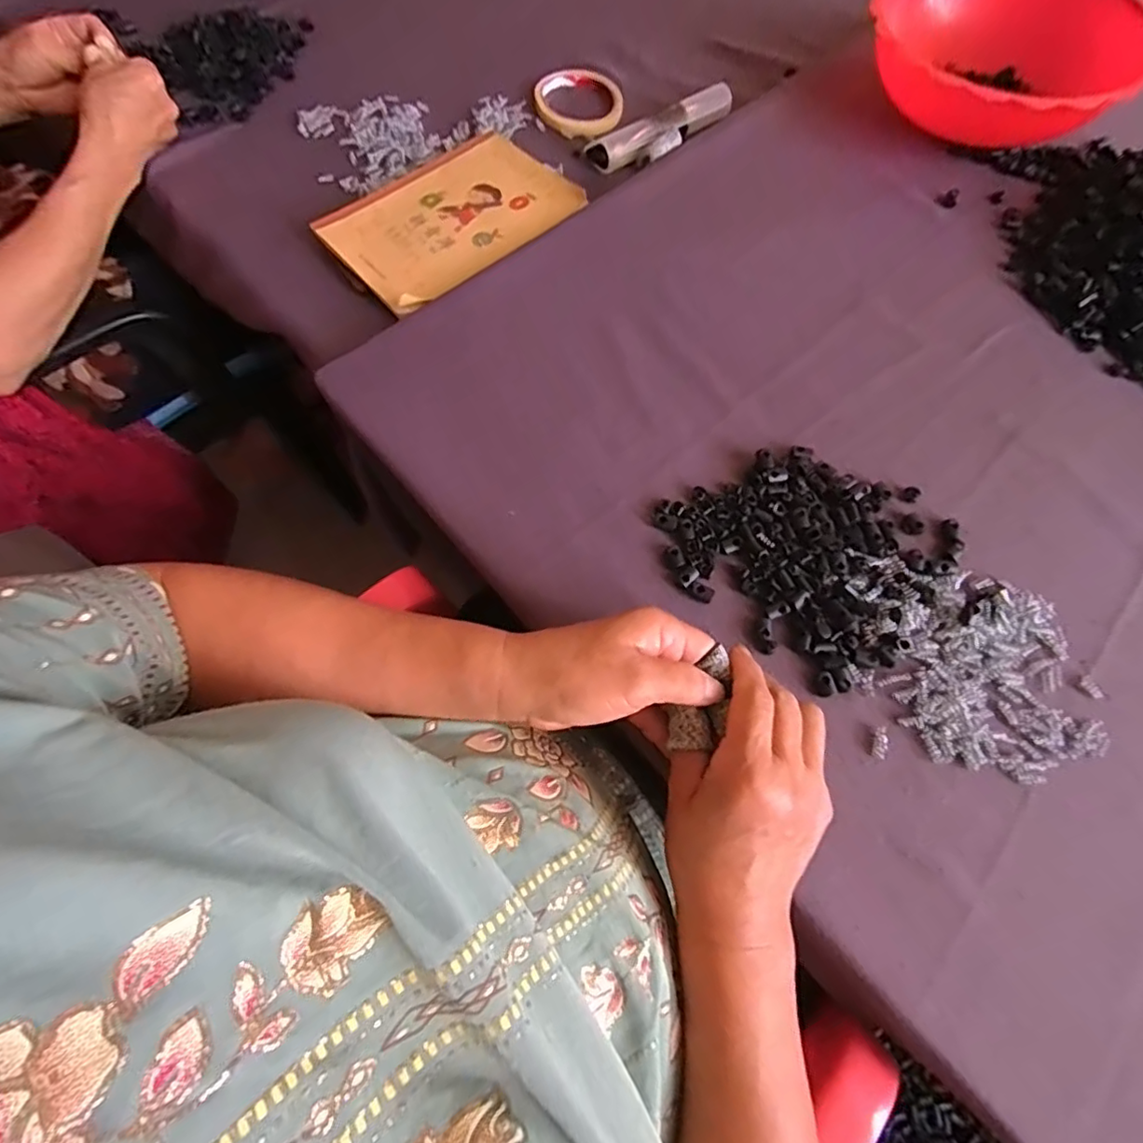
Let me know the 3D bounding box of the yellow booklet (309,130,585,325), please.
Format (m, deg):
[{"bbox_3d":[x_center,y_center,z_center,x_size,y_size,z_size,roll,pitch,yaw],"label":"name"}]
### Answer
[{"bbox_3d":[-0.109,-0.322,0.518,0.210,0.013,0.149,-40,74,-15],"label":"yellow booklet"}]

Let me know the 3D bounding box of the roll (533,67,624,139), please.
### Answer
[{"bbox_3d":[0.008,-0.494,0.599,0.090,0.013,0.108,4,69,2],"label":"roll"}]

